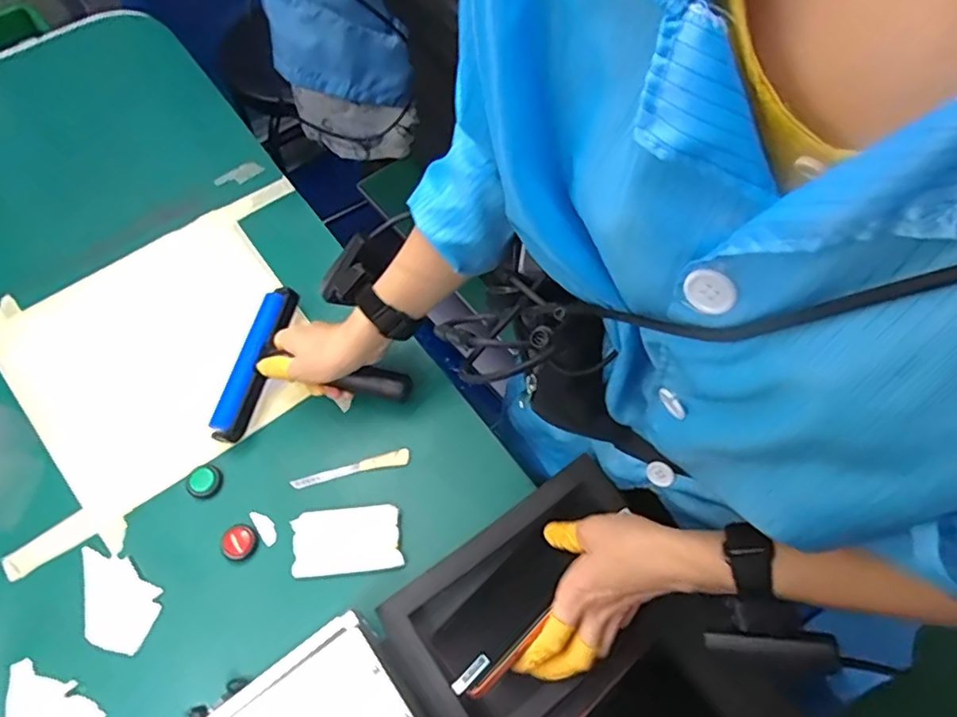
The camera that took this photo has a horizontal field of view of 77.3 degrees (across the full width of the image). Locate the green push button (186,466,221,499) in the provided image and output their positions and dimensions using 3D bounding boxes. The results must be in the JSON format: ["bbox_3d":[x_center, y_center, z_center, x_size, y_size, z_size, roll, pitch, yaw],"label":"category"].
[{"bbox_3d":[-0.256,0.116,0.558,0.030,0.014,0.024,-42,72,-18],"label":"green push button"}]

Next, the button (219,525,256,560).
[{"bbox_3d":[-0.217,0.164,0.537,0.031,0.008,0.029,0,65,-1],"label":"button"}]

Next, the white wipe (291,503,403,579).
[{"bbox_3d":[-0.120,0.163,0.540,0.094,0.004,0.056,-6,65,-4],"label":"white wipe"}]

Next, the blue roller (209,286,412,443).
[{"bbox_3d":[-0.155,0.014,0.575,0.175,0.034,0.159,13,65,5],"label":"blue roller"}]

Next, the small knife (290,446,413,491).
[{"bbox_3d":[-0.122,0.105,0.573,0.112,0.008,0.015,-12,66,-6],"label":"small knife"}]

